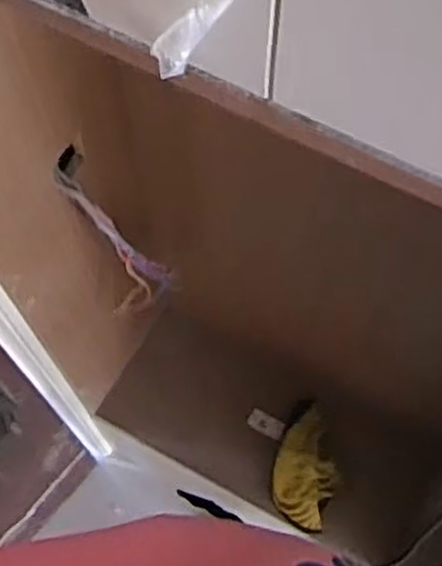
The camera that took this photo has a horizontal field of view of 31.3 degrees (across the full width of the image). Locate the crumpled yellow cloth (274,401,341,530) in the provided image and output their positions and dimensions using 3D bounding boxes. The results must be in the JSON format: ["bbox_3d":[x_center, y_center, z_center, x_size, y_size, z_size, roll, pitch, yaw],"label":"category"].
[{"bbox_3d":[0.191,0.392,1.717,0.139,0.070,0.263,13,68,6],"label":"crumpled yellow cloth"}]

